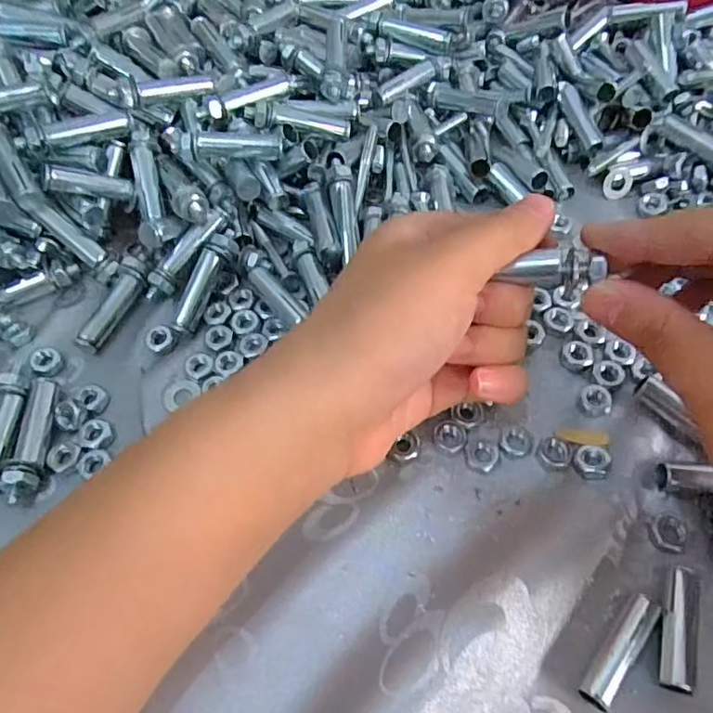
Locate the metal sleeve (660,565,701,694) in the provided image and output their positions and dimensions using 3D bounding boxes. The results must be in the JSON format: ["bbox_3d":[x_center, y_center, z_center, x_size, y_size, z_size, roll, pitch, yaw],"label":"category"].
[{"bbox_3d":[0.110,0.093,0.194,0.011,0.010,0.039,14,60,11],"label":"metal sleeve"}]

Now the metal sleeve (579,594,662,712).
[{"bbox_3d":[0.089,0.098,0.190,0.010,0.011,0.040,37,67,22],"label":"metal sleeve"}]

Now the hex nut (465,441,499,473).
[{"bbox_3d":[0.051,0.040,0.232,0.013,0.005,0.011,25,63,17],"label":"hex nut"}]

